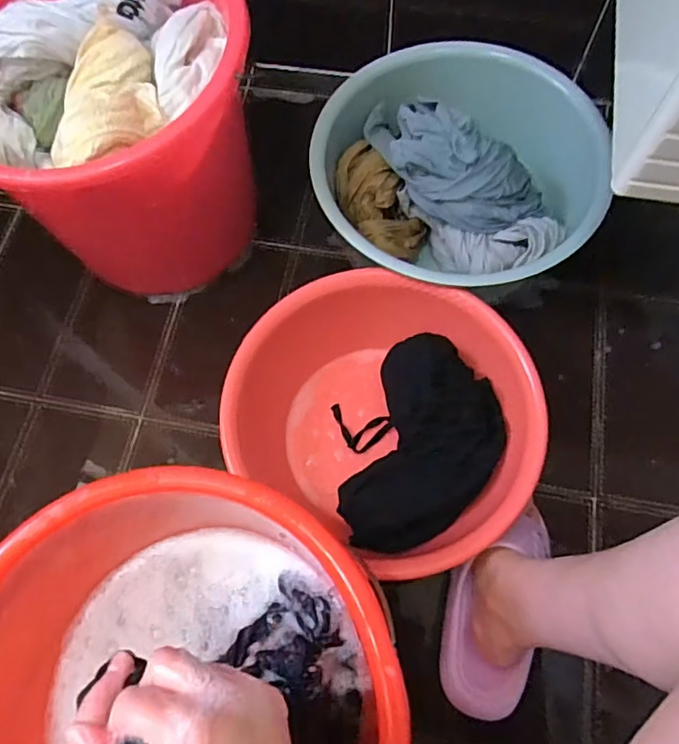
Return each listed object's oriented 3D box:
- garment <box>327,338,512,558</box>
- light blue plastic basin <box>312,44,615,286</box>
[{"bbox_3d":[0.085,0.091,0.715,0.234,0.078,0.198,-38,72,-11],"label":"garment"},{"bbox_3d":[0.157,-0.258,0.776,0.380,0.138,0.338,2,69,3],"label":"light blue plastic basin"}]

